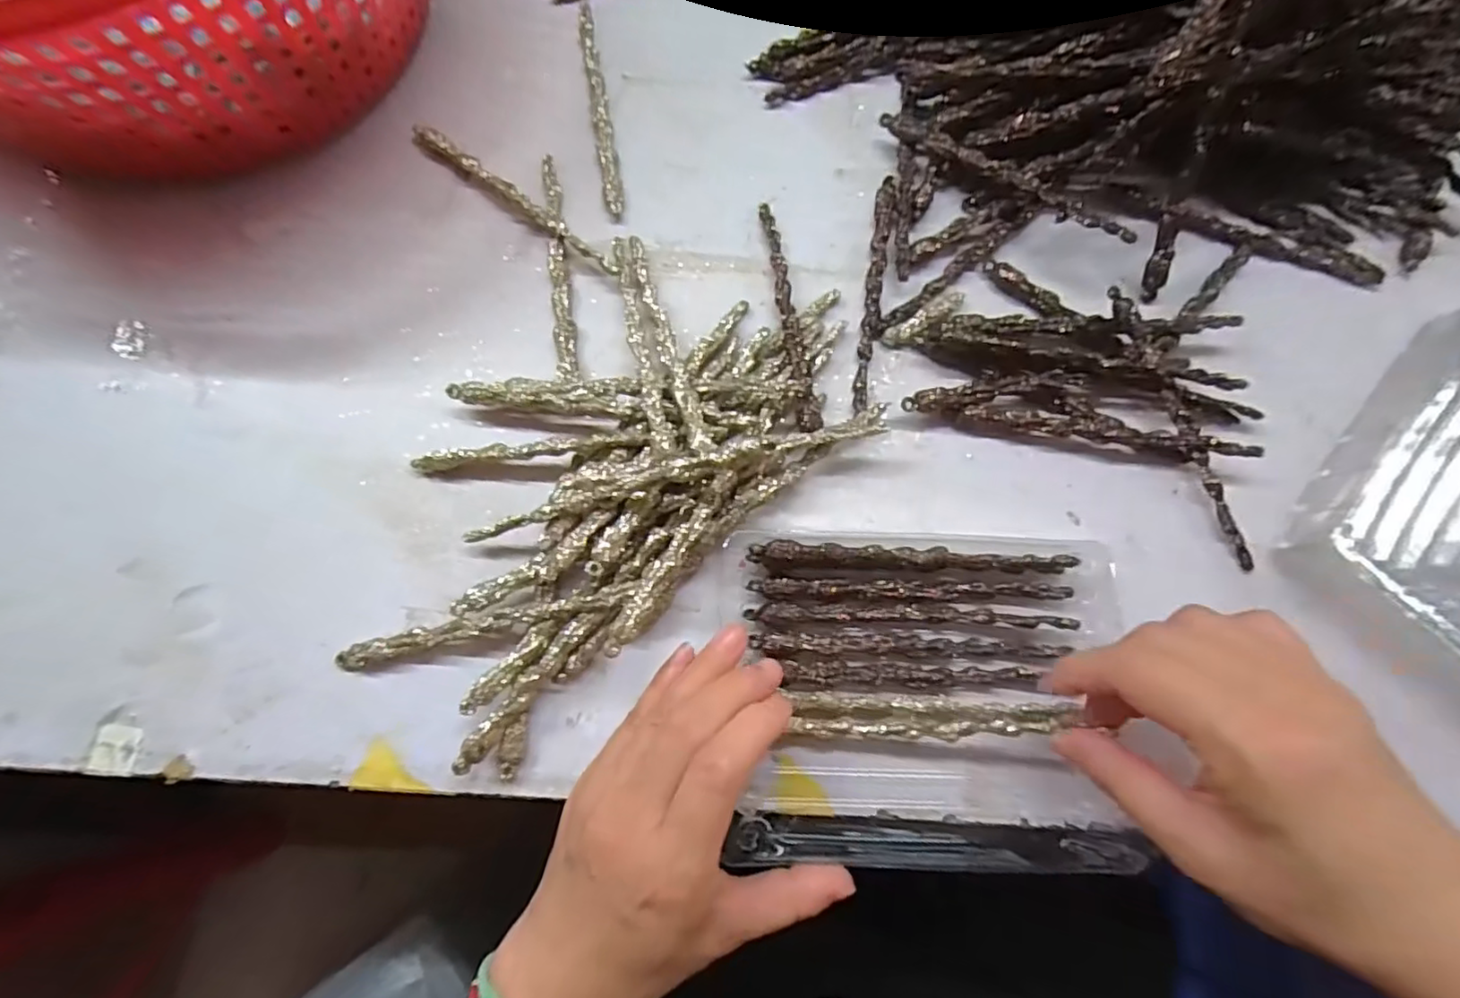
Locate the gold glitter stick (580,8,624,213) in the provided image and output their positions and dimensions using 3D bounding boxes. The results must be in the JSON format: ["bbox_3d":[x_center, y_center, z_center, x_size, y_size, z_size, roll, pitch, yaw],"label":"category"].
[{"bbox_3d":[-0.079,-0.235,0.368,0.011,0.006,0.152,-10,76,-3],"label":"gold glitter stick"}]

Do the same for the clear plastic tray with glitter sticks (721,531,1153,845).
[{"bbox_3d":[0.086,0.081,0.282,0.175,0.028,0.128,3,75,1],"label":"clear plastic tray with glitter sticks"}]

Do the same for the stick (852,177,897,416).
[{"bbox_3d":[0.080,-0.114,0.340,0.010,0.007,0.141,9,76,2],"label":"stick"}]

